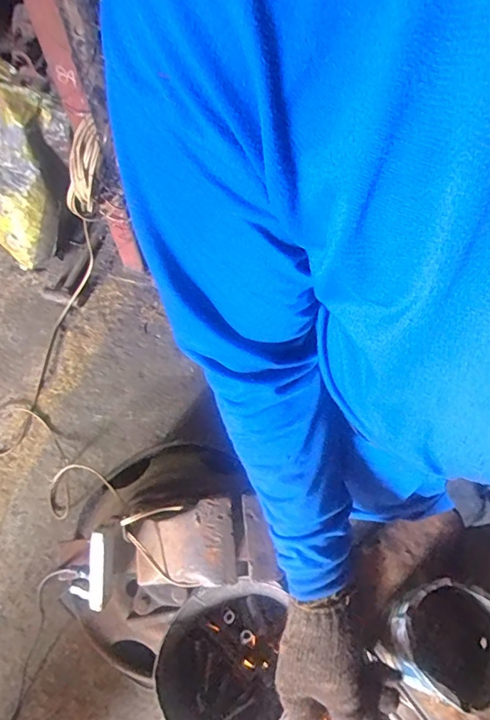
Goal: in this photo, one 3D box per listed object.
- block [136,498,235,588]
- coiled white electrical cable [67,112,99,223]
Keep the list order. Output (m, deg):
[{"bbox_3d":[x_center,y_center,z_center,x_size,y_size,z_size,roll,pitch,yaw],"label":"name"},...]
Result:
[{"bbox_3d":[-0.105,0.307,0.807,0.047,0.229,0.124,12,59,-44],"label":"block"},{"bbox_3d":[-0.358,-0.393,1.093,0.062,0.269,0.074,-21,68,-34],"label":"coiled white electrical cable"}]

